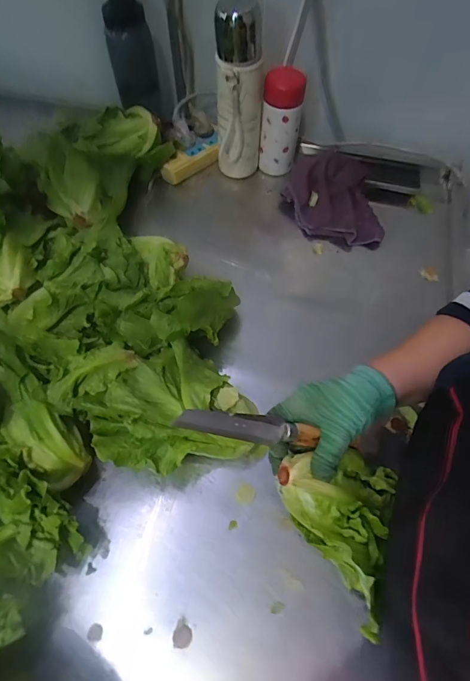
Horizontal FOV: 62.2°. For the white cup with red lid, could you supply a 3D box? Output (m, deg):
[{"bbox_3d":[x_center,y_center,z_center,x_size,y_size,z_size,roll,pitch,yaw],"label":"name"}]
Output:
[{"bbox_3d":[0.081,-0.383,0.679,0.066,0.158,0.070,8,61,4],"label":"white cup with red lid"}]

